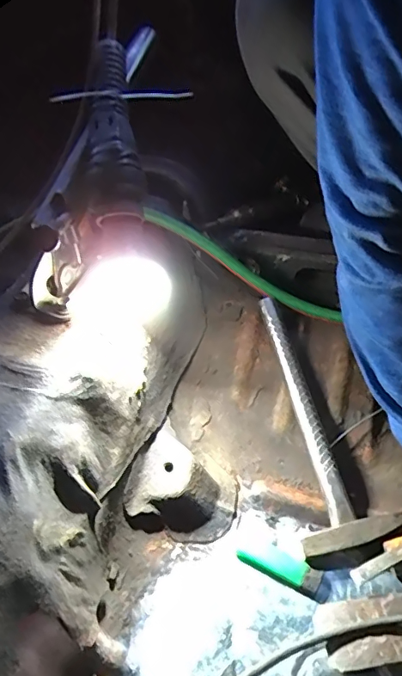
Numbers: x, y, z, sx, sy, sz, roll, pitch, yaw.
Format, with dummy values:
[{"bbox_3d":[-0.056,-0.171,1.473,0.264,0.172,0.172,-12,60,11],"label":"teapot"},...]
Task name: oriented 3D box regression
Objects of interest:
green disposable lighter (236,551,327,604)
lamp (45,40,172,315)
[{"bbox_3d":[0.076,0.211,0.452,0.082,0.017,0.024,18,49,19],"label":"green disposable lighter"},{"bbox_3d":[-0.083,-0.137,0.438,0.097,0.235,0.085,-1,3,1],"label":"lamp"}]

